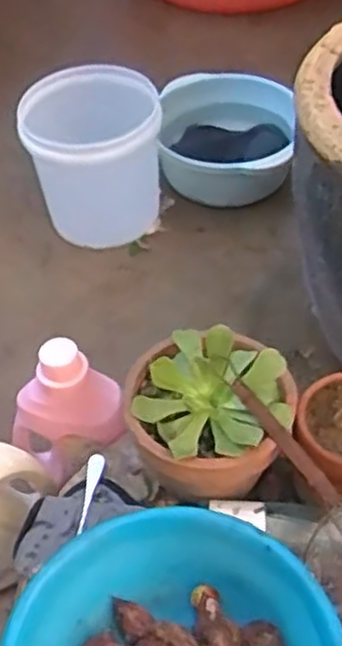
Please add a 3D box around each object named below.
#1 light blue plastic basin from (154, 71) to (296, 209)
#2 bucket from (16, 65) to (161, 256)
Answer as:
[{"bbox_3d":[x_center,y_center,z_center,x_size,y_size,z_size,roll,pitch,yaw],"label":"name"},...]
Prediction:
[{"bbox_3d":[0.111,-0.370,1.559,0.284,0.127,0.330,2,50,7],"label":"light blue plastic basin"},{"bbox_3d":[-0.137,-0.305,1.434,0.242,0.245,0.259,-3,49,3],"label":"bucket"}]

